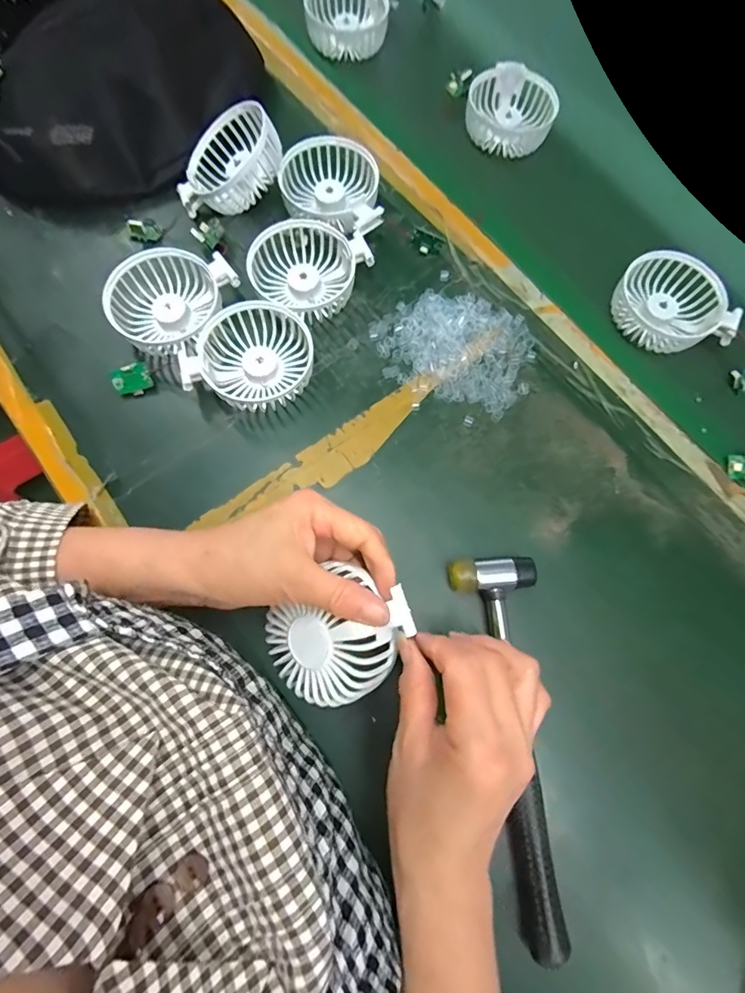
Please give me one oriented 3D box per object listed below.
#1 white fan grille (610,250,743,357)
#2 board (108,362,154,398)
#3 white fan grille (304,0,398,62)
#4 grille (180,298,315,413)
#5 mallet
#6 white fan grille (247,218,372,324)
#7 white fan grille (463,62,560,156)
[{"bbox_3d":[0.268,-0.169,0.396,0.083,0.028,0.101,-39,79,-11],"label":"white fan grille"},{"bbox_3d":[-0.200,-0.096,0.368,0.030,0.004,0.024,-22,113,-3],"label":"board"},{"bbox_3d":[-0.024,-0.530,0.492,0.092,0.041,0.089,0,75,-1],"label":"white fan grille"},{"bbox_3d":[-0.097,-0.115,0.365,0.092,0.036,0.086,0,75,-1],"label":"grille"},{"bbox_3d":[0.104,0.158,0.301,0.060,0.030,0.236,-9,75,-4],"label":"mallet"},{"bbox_3d":[-0.058,-0.200,0.389,0.083,0.032,0.094,40,77,9],"label":"white fan grille"},{"bbox_3d":[0.143,-0.401,0.460,0.087,0.032,0.086,0,75,-1],"label":"white fan grille"}]

